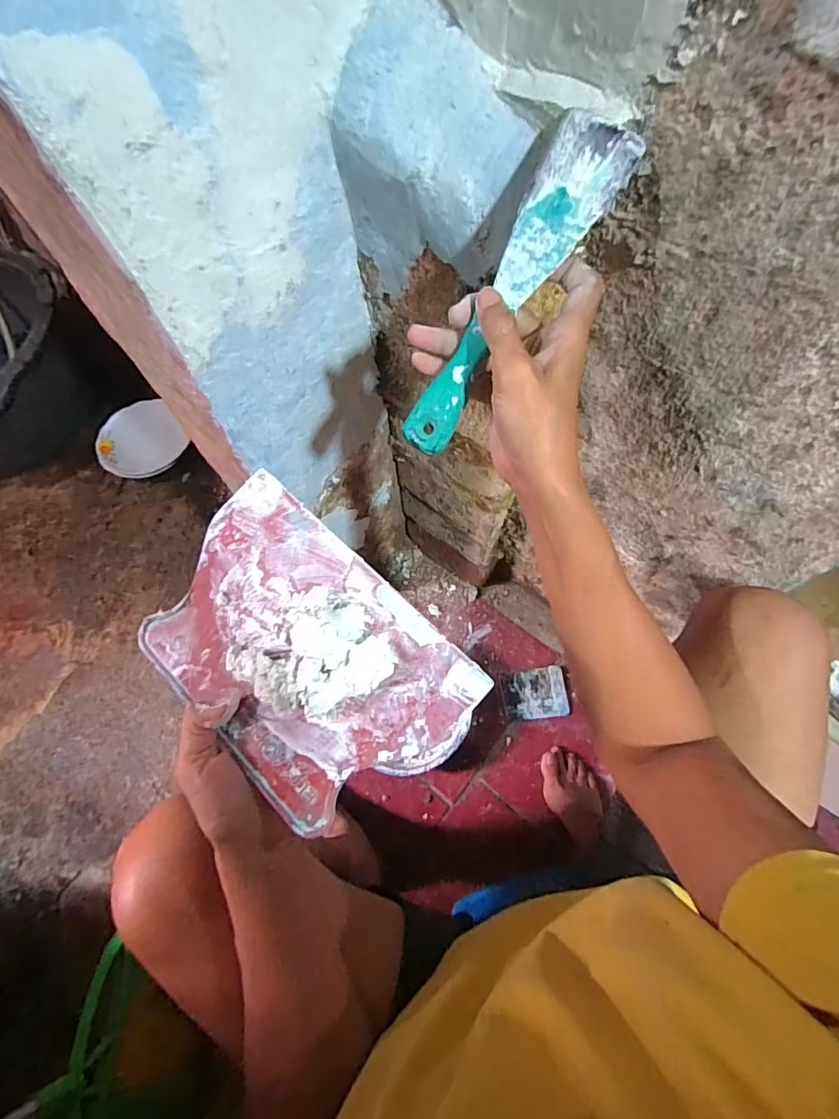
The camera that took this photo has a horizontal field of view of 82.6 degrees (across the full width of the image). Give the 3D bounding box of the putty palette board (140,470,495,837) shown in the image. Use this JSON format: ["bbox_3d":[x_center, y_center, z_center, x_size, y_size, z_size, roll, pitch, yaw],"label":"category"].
[{"bbox_3d":[-0.075,0.057,0.298,0.207,0.036,0.133,40,75,16],"label":"putty palette board"}]

